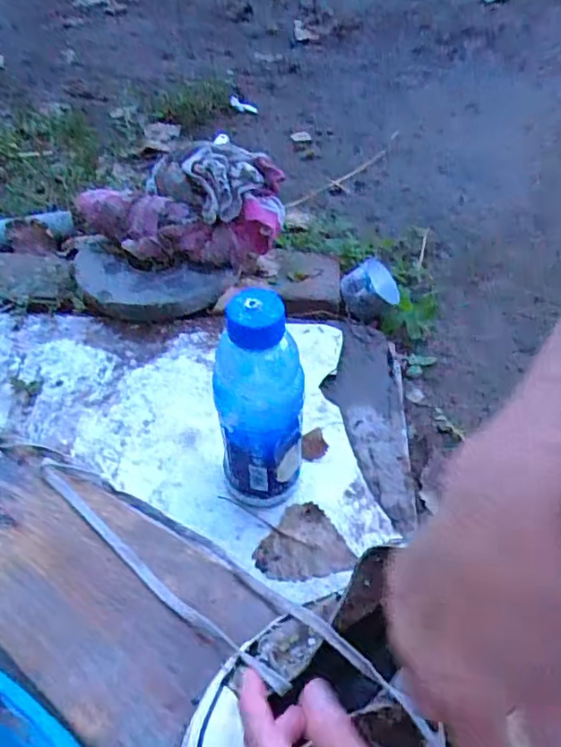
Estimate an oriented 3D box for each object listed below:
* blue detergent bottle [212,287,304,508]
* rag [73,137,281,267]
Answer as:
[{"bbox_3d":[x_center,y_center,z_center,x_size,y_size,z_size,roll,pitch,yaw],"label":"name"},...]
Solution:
[{"bbox_3d":[-0.015,0.033,0.473,0.063,0.211,0.052,4,50,3],"label":"blue detergent bottle"},{"bbox_3d":[-0.124,-0.202,0.702,0.257,0.109,0.088,9,50,7],"label":"rag"}]

